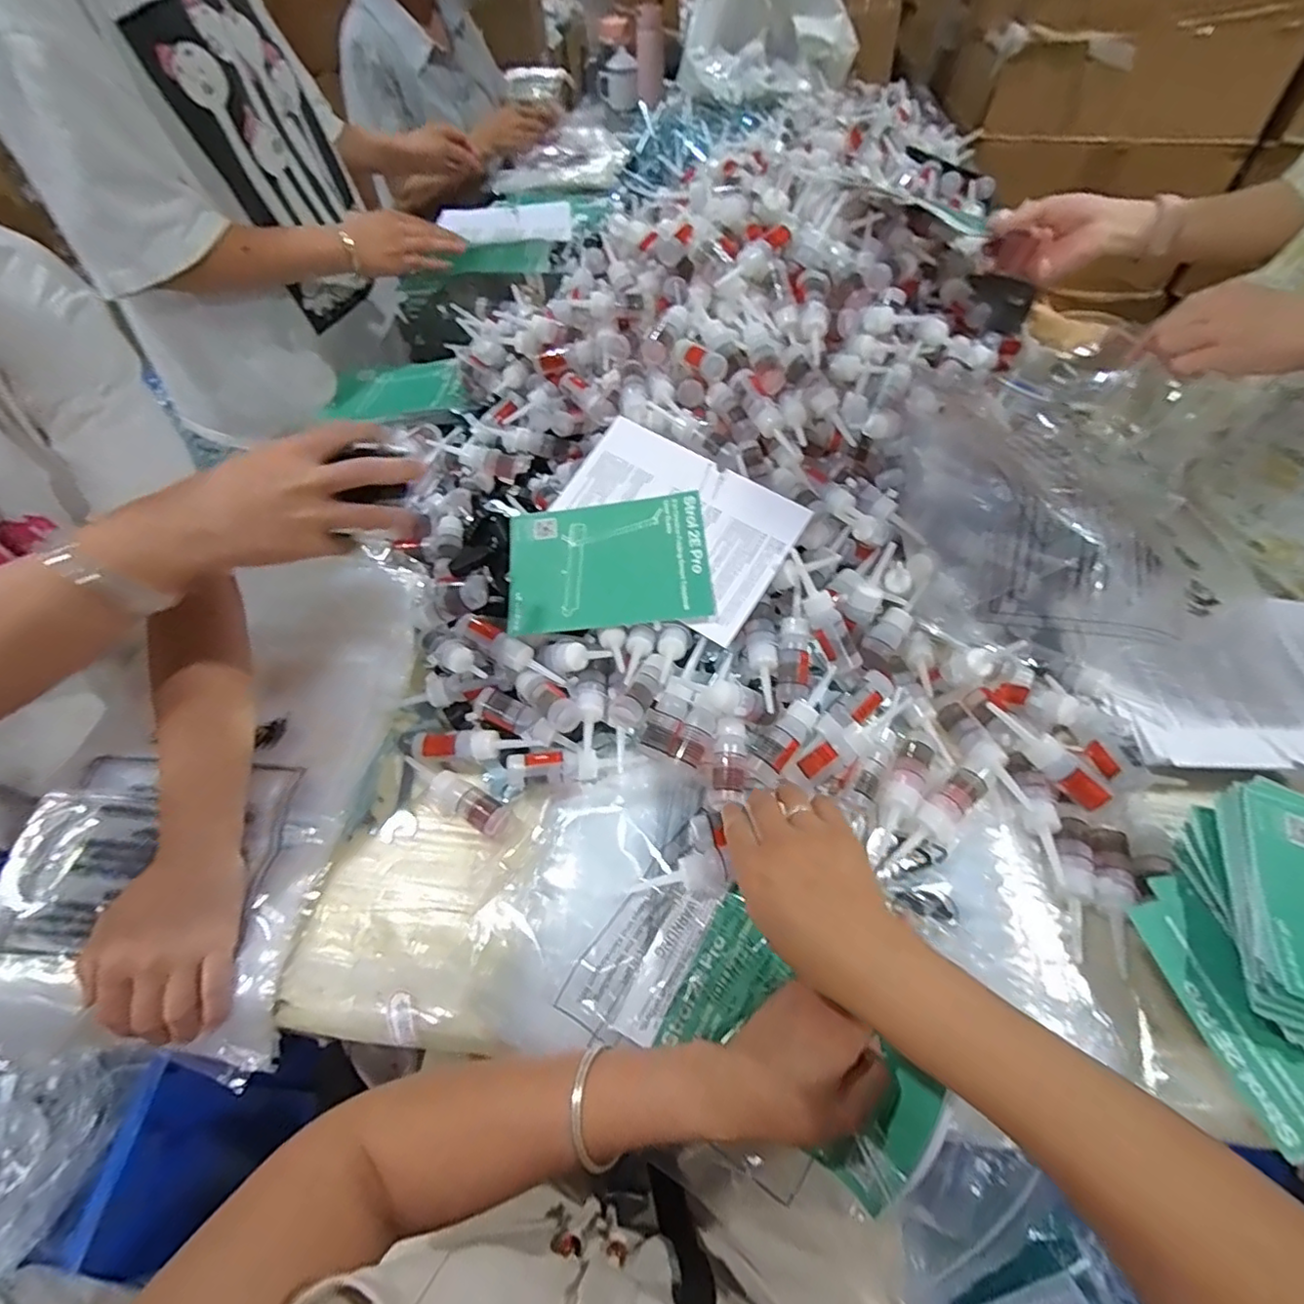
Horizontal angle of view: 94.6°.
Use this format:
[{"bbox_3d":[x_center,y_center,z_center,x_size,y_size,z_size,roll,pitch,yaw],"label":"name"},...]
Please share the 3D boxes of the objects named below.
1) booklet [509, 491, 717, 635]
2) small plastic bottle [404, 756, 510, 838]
[{"bbox_3d":[-0.039,-0.079,0.528,0.174,0.010,0.122,-7,68,3],"label":"booklet"},{"bbox_3d":[-0.160,0.115,0.483,0.105,0.025,0.028,22,57,17],"label":"small plastic bottle"}]

